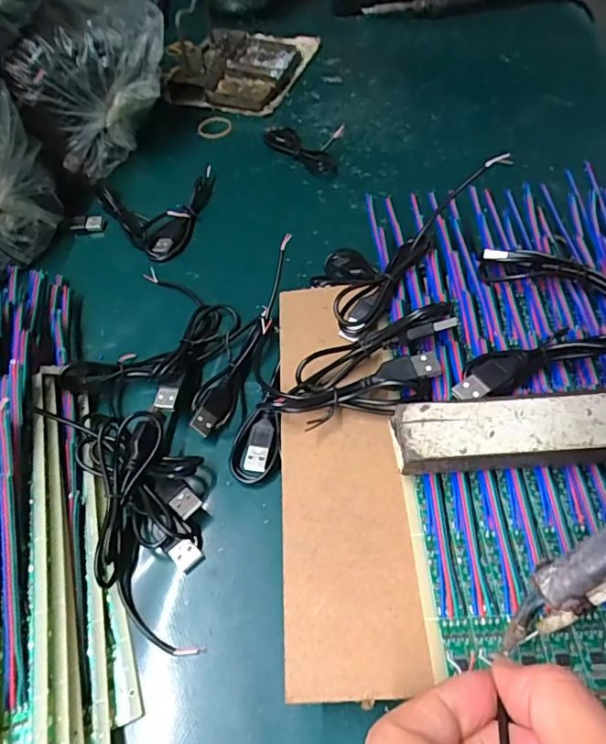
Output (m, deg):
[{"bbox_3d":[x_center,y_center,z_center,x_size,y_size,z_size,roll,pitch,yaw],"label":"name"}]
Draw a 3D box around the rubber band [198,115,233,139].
[{"bbox_3d":[-0.084,-0.231,0.479,0.032,0.004,0.036,-13,54,-4],"label":"rubber band"}]

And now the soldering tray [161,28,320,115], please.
[{"bbox_3d":[-0.068,-0.322,0.524,0.126,0.032,0.147,13,57,14],"label":"soldering tray"}]

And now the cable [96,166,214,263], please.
[{"bbox_3d":[-0.114,-0.126,0.402,0.093,0.018,0.094,-13,54,-4],"label":"cable"}]

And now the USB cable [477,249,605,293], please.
[{"bbox_3d":[0.138,-0.050,0.269,0.088,0.017,0.020,18,58,18],"label":"USB cable"}]

